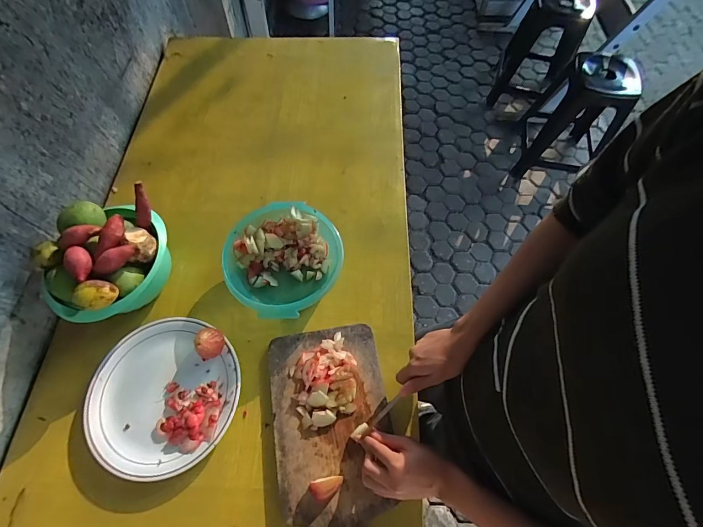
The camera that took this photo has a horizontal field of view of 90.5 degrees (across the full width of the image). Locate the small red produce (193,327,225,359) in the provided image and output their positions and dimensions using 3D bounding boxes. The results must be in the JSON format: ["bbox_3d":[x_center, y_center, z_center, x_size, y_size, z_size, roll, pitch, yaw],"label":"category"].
[{"bbox_3d":[-0.217,0.122,0.539,0.040,0.041,0.044,0,66,-1],"label":"small red produce"}]

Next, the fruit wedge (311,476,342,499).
[{"bbox_3d":[-0.032,0.299,0.465,0.042,0.021,0.023,-8,66,-4],"label":"fruit wedge"}]

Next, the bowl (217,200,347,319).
[{"bbox_3d":[-0.113,-0.001,0.592,0.184,0.072,0.187,0,66,-1],"label":"bowl"}]

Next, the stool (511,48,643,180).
[{"bbox_3d":[0.966,-0.641,1.527,0.280,0.493,0.354,14,65,5],"label":"stool"}]

